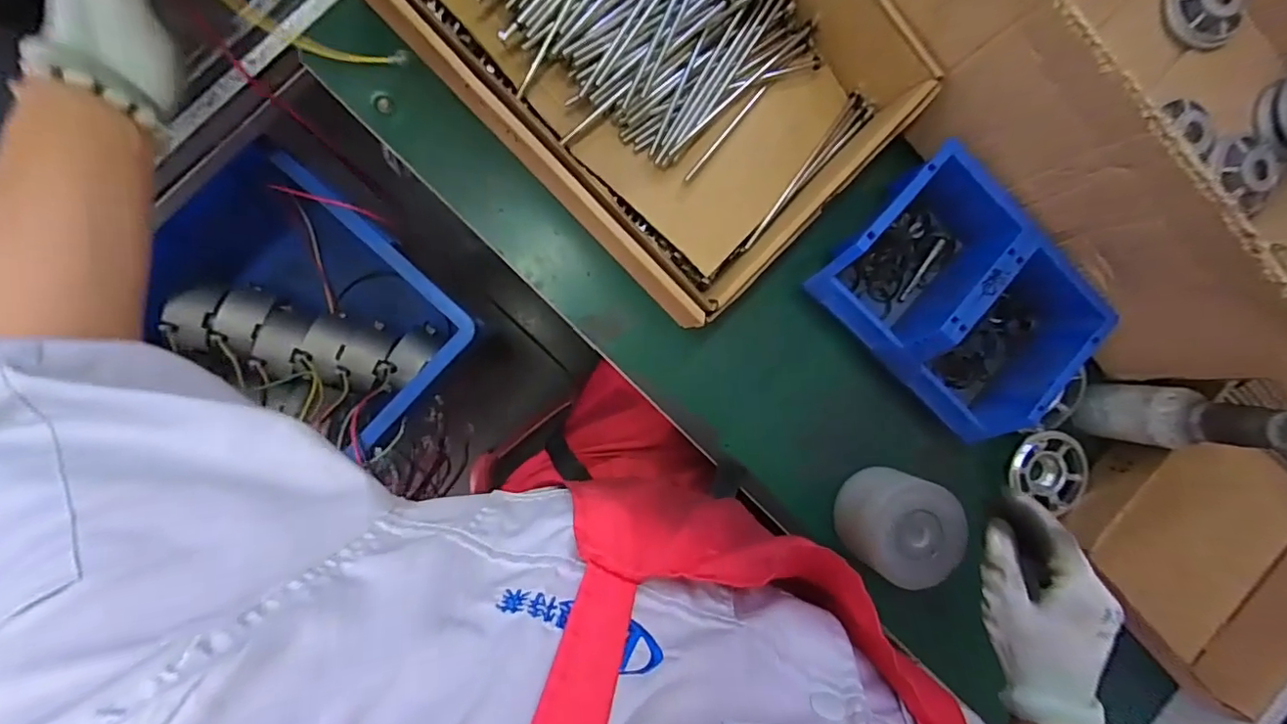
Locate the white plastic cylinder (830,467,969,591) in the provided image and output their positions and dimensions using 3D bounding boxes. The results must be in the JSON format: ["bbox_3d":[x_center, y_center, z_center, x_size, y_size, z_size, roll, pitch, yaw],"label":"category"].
[{"bbox_3d":[0.219,0.139,0.492,0.086,0.070,0.084,17,89,-8],"label":"white plastic cylinder"}]

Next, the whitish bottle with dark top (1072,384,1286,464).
[{"bbox_3d":[0.444,0.053,0.460,0.059,0.148,0.058,9,90,-8],"label":"whitish bottle with dark top"}]

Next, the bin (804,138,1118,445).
[{"bbox_3d":[0.268,-0.053,0.488,0.210,0.071,0.156,42,86,-7],"label":"bin"}]

